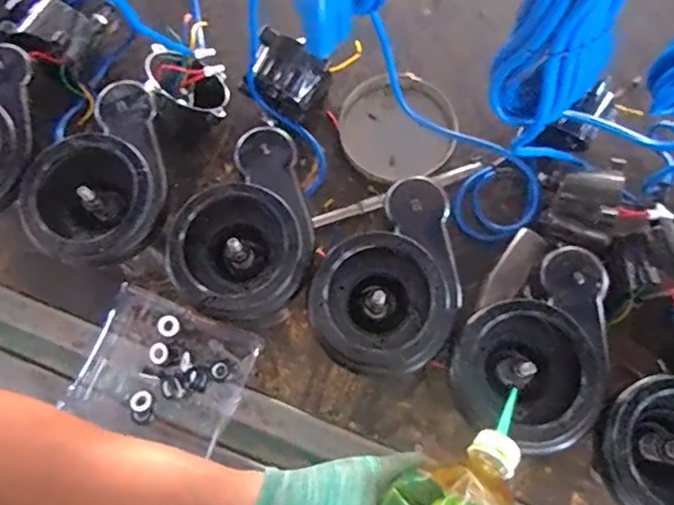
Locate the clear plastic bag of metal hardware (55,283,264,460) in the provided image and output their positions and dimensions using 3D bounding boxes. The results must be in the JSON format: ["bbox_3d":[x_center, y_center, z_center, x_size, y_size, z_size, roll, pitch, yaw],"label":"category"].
[{"bbox_3d":[-0.186,0.131,0.608,0.169,0.029,0.138,20,75,7],"label":"clear plastic bag of metal hardware"}]

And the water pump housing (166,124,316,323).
[{"bbox_3d":[-0.068,-0.019,0.485,0.120,0.045,0.164,35,77,11],"label":"water pump housing"}]

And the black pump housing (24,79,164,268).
[{"bbox_3d":[-0.199,-0.063,0.491,0.117,0.036,0.158,35,77,10],"label":"black pump housing"}]

